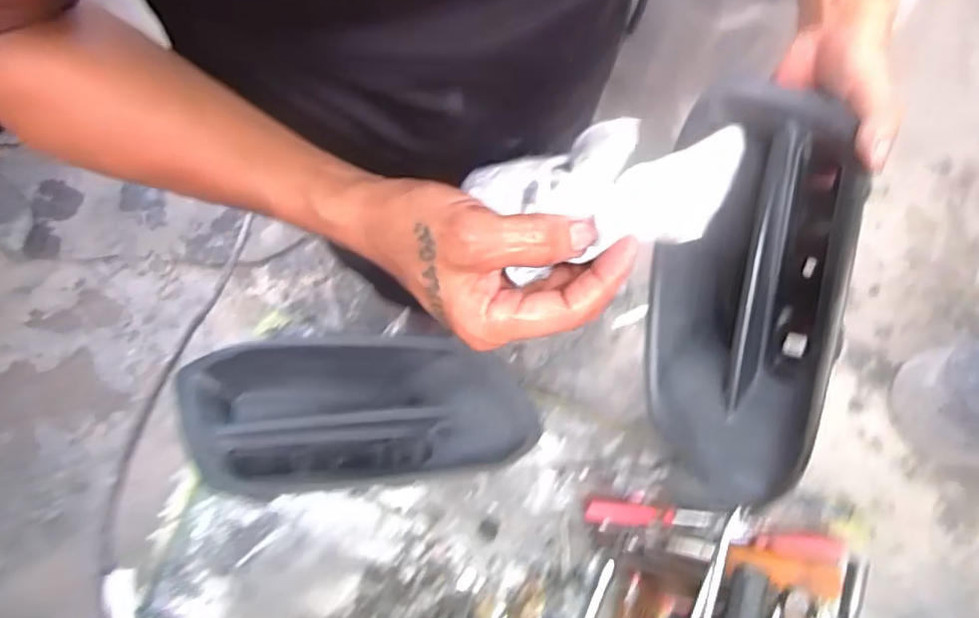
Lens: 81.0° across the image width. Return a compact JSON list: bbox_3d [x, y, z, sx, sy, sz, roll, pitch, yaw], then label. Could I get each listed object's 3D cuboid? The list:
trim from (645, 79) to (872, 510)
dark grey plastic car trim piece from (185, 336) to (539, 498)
[{"bbox_3d":[0.180,-0.018,0.410,0.110,0.100,0.294,10,89,1],"label":"trim"},{"bbox_3d":[-0.110,0.086,0.506,0.288,0.054,0.132,-5,76,-3],"label":"dark grey plastic car trim piece"}]

